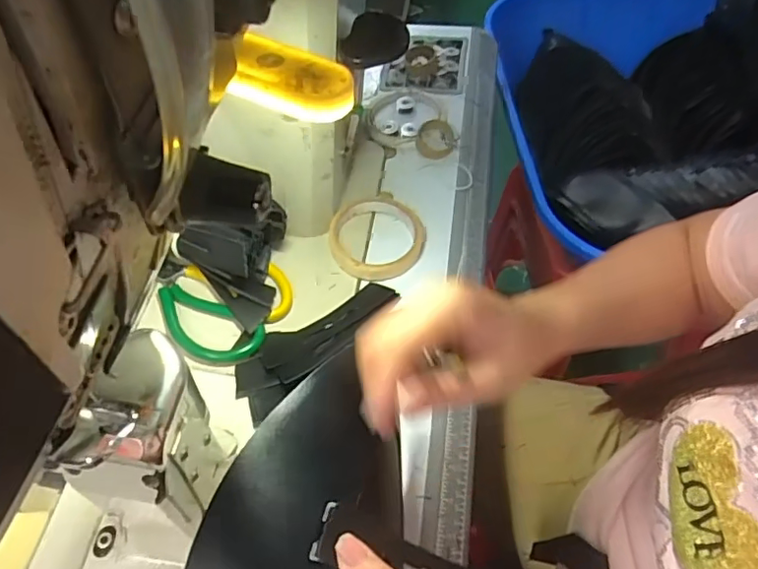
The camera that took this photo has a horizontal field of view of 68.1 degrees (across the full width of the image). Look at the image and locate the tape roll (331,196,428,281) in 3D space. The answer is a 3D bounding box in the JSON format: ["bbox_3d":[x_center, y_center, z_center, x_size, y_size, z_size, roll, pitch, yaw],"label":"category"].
[{"bbox_3d":[-0.001,-0.050,0.539,0.089,0.018,0.095,-1,56,2],"label":"tape roll"}]

